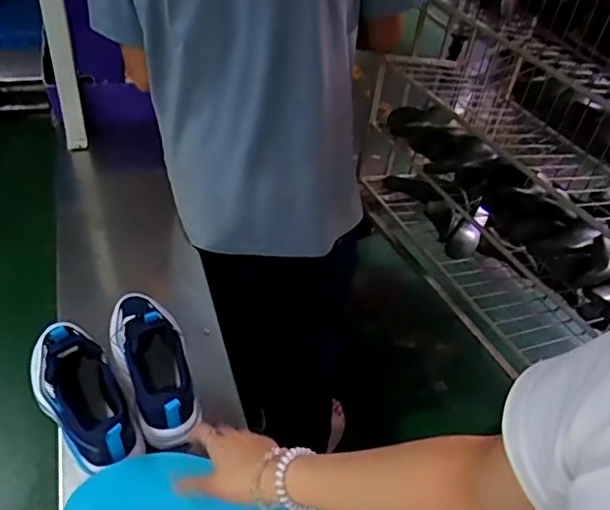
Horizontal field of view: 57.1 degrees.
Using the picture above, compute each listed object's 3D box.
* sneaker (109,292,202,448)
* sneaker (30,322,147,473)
[{"bbox_3d":[-0.202,0.122,0.739,0.092,0.132,0.231,-9,47,-19],"label":"sneaker"},{"bbox_3d":[-0.285,0.158,0.698,0.082,0.157,0.223,-25,52,-30],"label":"sneaker"}]

